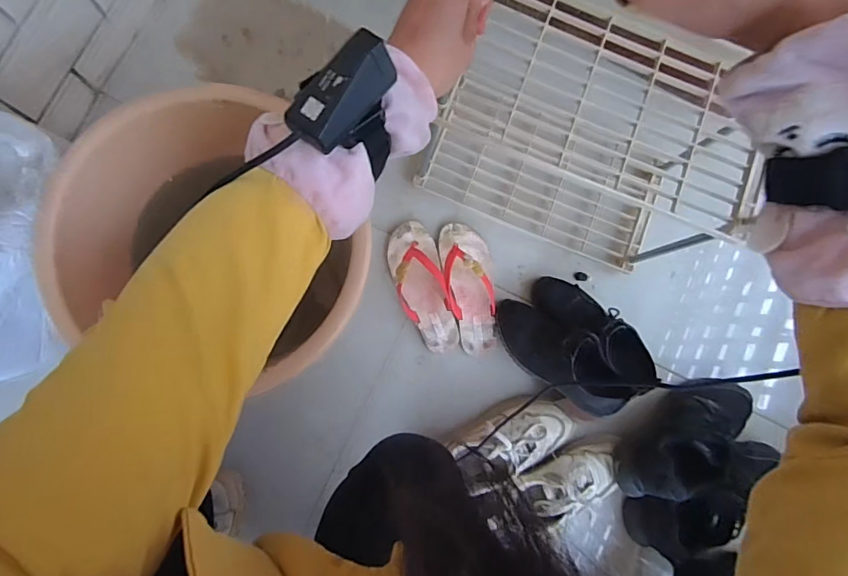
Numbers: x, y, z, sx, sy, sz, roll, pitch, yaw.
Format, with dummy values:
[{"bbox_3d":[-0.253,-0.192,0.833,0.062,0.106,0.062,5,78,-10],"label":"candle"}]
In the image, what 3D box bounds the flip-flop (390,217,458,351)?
[{"bbox_3d":[-0.002,-0.002,0.791,0.084,0.039,0.223,-15,85,-6],"label":"flip-flop"}]

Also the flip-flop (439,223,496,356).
[{"bbox_3d":[0.082,-0.003,0.800,0.091,0.038,0.221,-9,85,-6],"label":"flip-flop"}]

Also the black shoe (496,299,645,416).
[{"bbox_3d":[0.215,0.106,0.756,0.227,0.119,0.097,36,82,0],"label":"black shoe"}]

